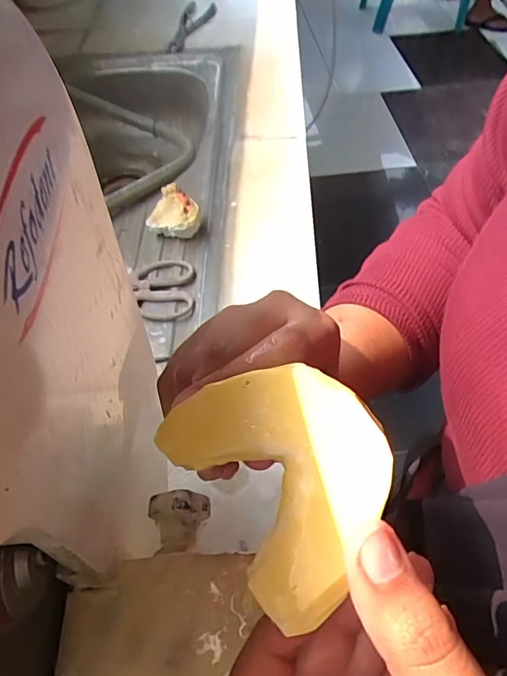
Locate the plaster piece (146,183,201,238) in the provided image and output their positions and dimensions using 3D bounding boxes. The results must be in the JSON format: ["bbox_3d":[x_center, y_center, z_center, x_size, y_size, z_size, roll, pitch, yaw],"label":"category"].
[{"bbox_3d":[-0.092,-0.144,0.574,0.057,0.046,0.047,21,57,17],"label":"plaster piece"}]

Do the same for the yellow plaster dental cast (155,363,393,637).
[{"bbox_3d":[0.011,0.038,0.145,0.052,0.025,0.063,-41,69,-3],"label":"yellow plaster dental cast"}]

